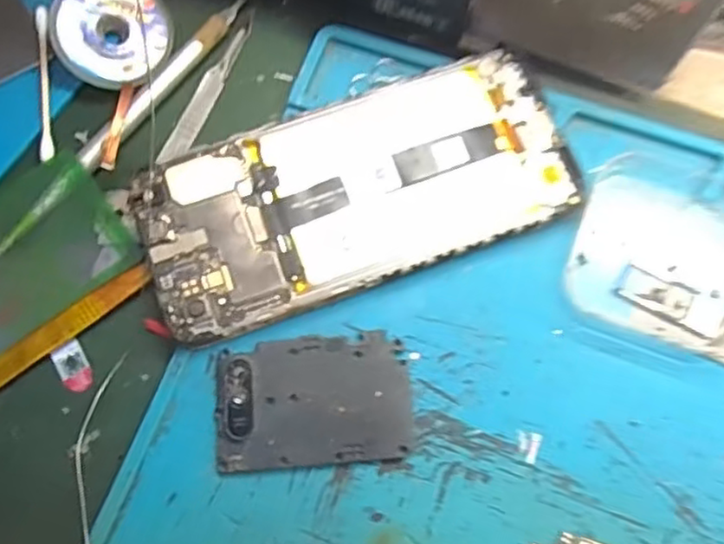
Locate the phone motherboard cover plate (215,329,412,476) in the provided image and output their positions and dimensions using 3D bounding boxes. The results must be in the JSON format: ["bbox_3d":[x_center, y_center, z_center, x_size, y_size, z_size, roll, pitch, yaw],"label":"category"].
[{"bbox_3d":[-0.017,0.045,0.240,0.067,0.005,0.043,-5,73,0],"label":"phone motherboard cover plate"}]

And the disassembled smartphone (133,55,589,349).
[{"bbox_3d":[-0.003,-0.029,0.259,0.160,0.011,0.072,-20,74,-5],"label":"disassembled smartphone"}]

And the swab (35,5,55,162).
[{"bbox_3d":[-0.128,-0.077,0.276,0.005,0.006,0.069,-8,73,-1],"label":"swab"}]

